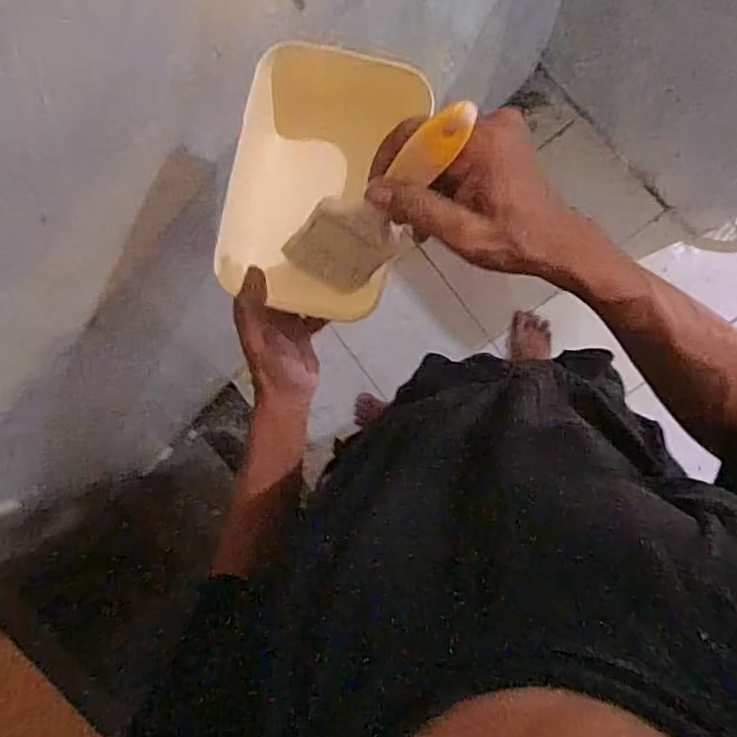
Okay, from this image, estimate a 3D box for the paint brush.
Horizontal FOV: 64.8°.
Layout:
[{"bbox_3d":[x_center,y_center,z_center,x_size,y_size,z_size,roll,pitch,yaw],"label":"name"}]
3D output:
[{"bbox_3d":[0.005,-0.099,0.365,0.061,0.204,0.010,31,63,-16],"label":"paint brush"}]

